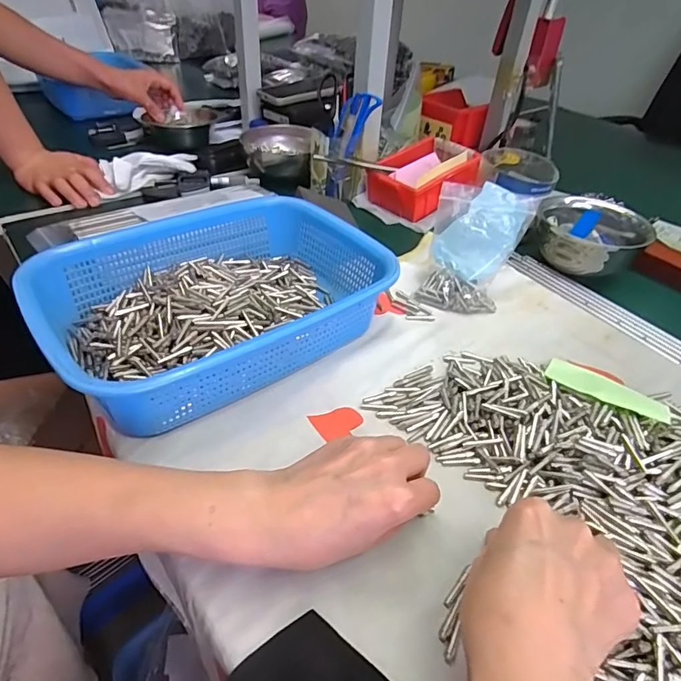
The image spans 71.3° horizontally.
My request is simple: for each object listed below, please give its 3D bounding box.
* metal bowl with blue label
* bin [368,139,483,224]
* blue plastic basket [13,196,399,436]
[{"bbox_3d":[0.294,-0.122,0.567,0.119,0.065,0.105,19,42,17],"label":"metal bowl with blue label"},{"bbox_3d":[0.120,-0.231,0.682,0.146,0.068,0.109,-22,47,-28],"label":"bin"},{"bbox_3d":[-0.104,-0.038,0.428,0.278,0.073,0.209,-27,49,-32],"label":"blue plastic basket"}]

